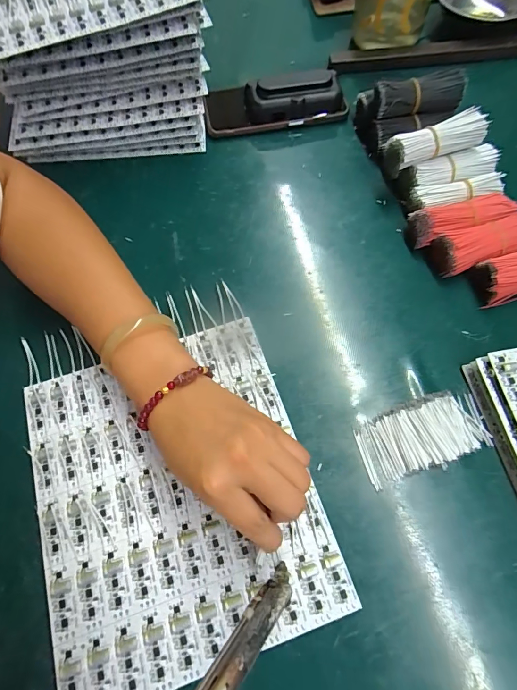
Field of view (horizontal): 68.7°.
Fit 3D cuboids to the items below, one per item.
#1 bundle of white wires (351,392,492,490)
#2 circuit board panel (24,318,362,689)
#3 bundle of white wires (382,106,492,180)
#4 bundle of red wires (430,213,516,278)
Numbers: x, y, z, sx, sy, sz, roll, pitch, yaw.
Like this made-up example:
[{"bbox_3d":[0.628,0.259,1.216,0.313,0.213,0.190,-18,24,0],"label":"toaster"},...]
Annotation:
[{"bbox_3d":[0.128,0.069,0.292,0.100,0.012,0.050,-21,68,-7],"label":"bundle of white wires"},{"bbox_3d":[-0.063,0.107,0.284,0.196,0.007,0.228,-19,68,-6],"label":"circuit board panel"},{"bbox_3d":[0.171,-0.199,0.366,0.091,0.037,0.029,-20,68,-5],"label":"bundle of white wires"},{"bbox_3d":[0.205,-0.090,0.344,0.088,0.035,0.032,-15,67,-5],"label":"bundle of red wires"}]

